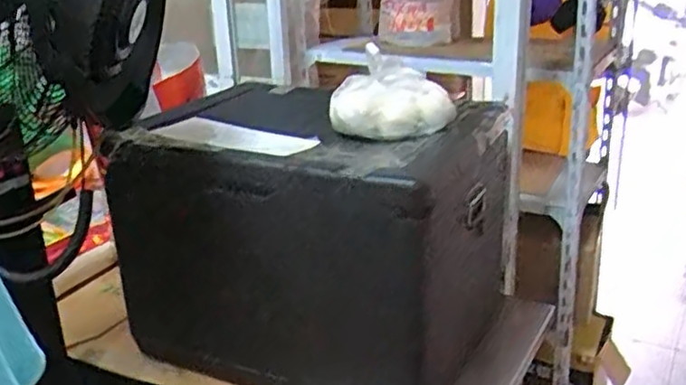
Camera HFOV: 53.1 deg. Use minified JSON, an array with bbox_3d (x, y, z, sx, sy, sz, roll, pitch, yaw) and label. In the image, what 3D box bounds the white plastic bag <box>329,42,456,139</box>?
[{"bbox_3d":[0.087,-0.186,1.271,0.225,0.152,0.103,3,19,16],"label":"white plastic bag"}]

